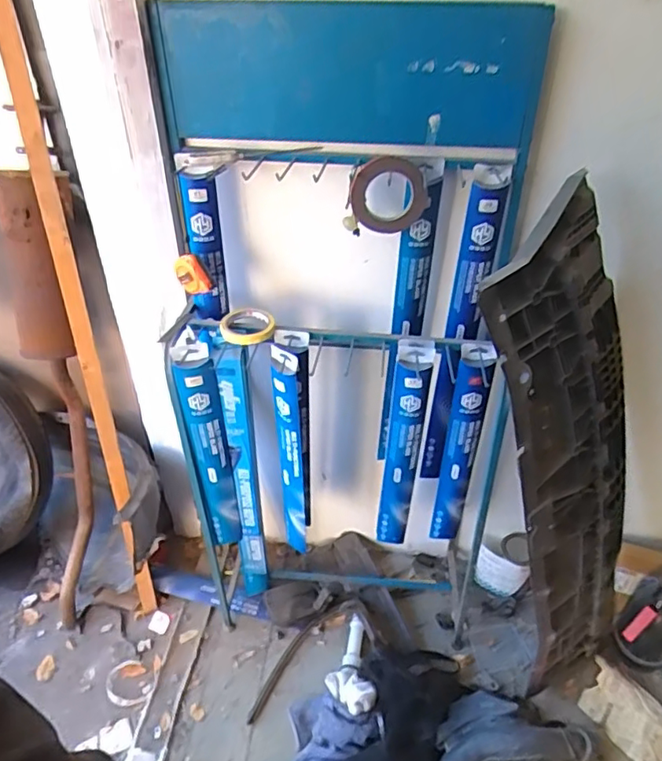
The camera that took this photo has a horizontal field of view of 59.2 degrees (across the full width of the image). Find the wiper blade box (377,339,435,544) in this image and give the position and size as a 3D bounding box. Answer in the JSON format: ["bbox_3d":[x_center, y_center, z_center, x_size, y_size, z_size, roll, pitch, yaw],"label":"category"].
[{"bbox_3d":[0.146,0.147,1.174,0.075,0.526,0.047,9,40,11],"label":"wiper blade box"}]

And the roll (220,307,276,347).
[{"bbox_3d":[-0.151,-0.100,1.052,0.095,0.027,0.095,0,39,0],"label":"roll"}]

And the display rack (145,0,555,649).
[{"bbox_3d":[0.020,0.023,1.204,0.615,1.311,0.321,4,40,7],"label":"display rack"}]

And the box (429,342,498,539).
[{"bbox_3d":[0.261,0.145,1.184,0.073,0.517,0.047,14,41,16],"label":"box"}]

